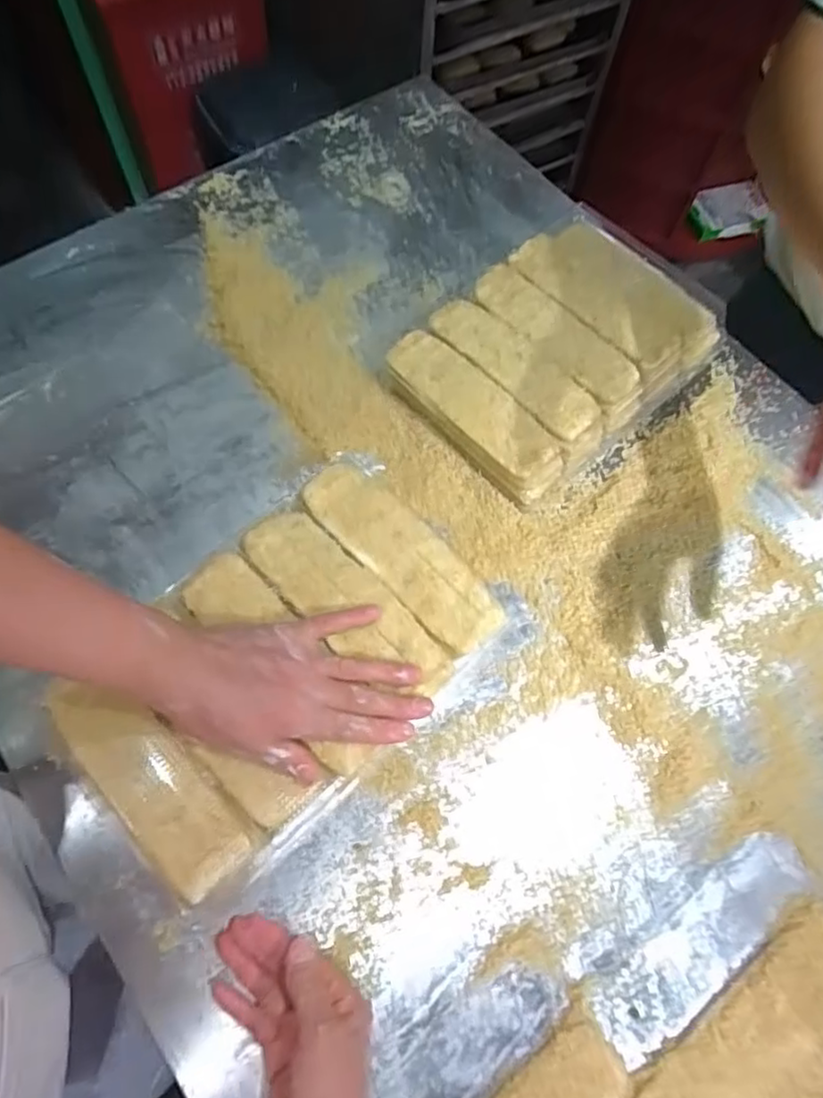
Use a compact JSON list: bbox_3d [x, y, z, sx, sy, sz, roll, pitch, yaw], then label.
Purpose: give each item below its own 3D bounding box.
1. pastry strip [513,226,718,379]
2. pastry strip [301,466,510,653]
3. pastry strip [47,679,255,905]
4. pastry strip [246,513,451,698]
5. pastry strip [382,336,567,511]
[{"bbox_3d":[0.207,-0.255,0.690,0.102,0.060,0.198,-40,74,-18],"label":"pastry strip"},{"bbox_3d":[-0.007,0.004,0.526,0.059,0.012,0.185,-40,74,-18],"label":"pastry strip"},{"bbox_3d":[-0.184,0.161,0.462,0.057,0.018,0.173,-41,74,-18],"label":"pastry strip"},{"bbox_3d":[-0.048,0.039,0.507,0.186,0.013,0.061,37,70,11],"label":"pastry strip"},{"bbox_3d":[0.058,-0.122,0.633,0.062,0.047,0.193,-40,74,-18],"label":"pastry strip"}]

